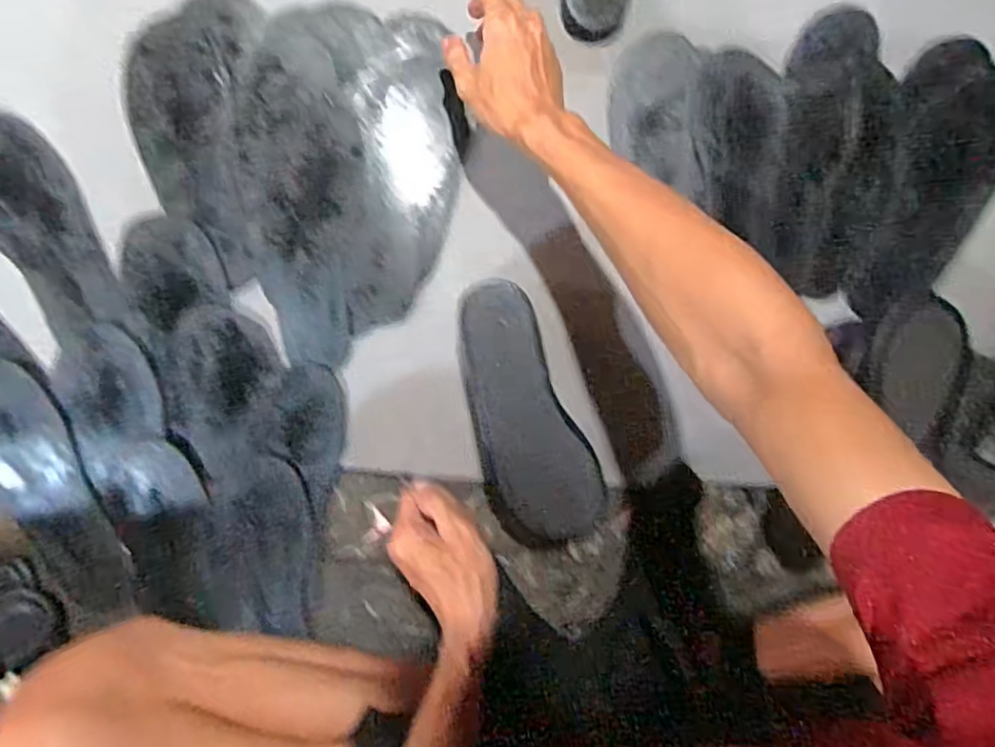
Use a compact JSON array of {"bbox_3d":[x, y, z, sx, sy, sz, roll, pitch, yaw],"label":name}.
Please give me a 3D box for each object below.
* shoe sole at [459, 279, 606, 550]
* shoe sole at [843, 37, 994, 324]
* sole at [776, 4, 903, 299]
[{"bbox_3d":[0.026,0.038,0.586,0.098,0.020,0.240,-16,98,-3],"label":"shoe sole"},{"bbox_3d":[0.467,-0.195,0.686,0.128,0.034,0.285,14,95,-7],"label":"shoe sole"},{"bbox_3d":[0.361,-0.228,0.682,0.127,0.024,0.282,2,97,-6],"label":"sole"}]

